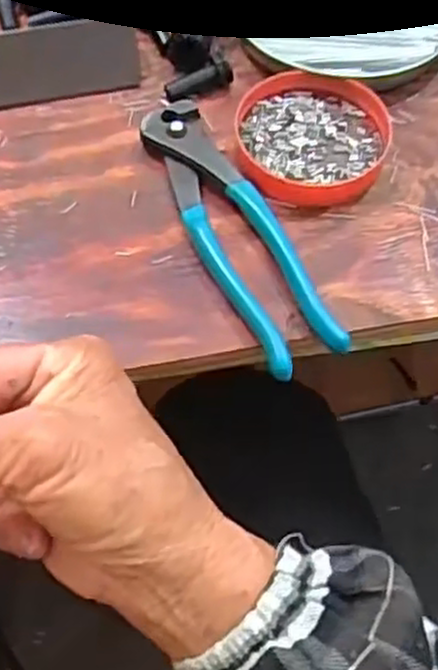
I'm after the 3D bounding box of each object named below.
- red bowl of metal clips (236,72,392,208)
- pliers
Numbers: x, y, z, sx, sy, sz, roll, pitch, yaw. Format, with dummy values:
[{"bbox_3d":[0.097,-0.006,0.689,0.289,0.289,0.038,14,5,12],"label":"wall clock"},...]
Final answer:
[{"bbox_3d":[0.048,-0.103,0.398,0.076,0.015,0.075,2,62,1],"label":"red bowl of metal clips"},{"bbox_3d":[0.006,-0.052,0.373,0.038,0.014,0.163,-22,65,-12],"label":"pliers"}]

